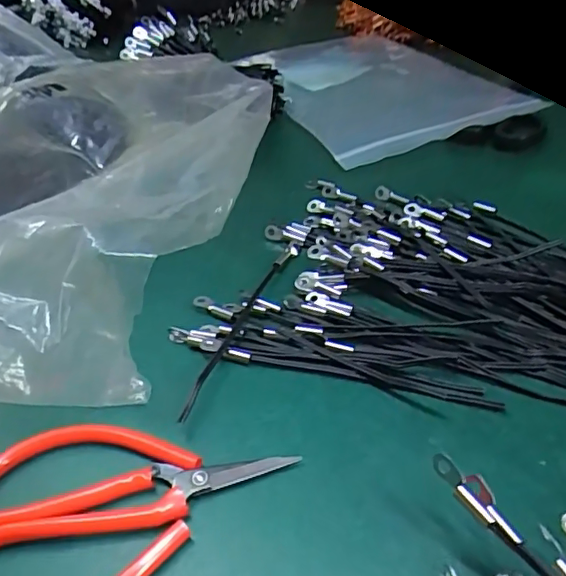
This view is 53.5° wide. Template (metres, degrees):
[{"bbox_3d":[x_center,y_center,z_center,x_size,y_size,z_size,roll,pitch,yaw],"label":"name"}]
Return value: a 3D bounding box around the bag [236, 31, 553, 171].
[{"bbox_3d":[0.081,-0.172,0.456,0.182,0.011,0.220,-20,42,-14],"label":"bag"}]

